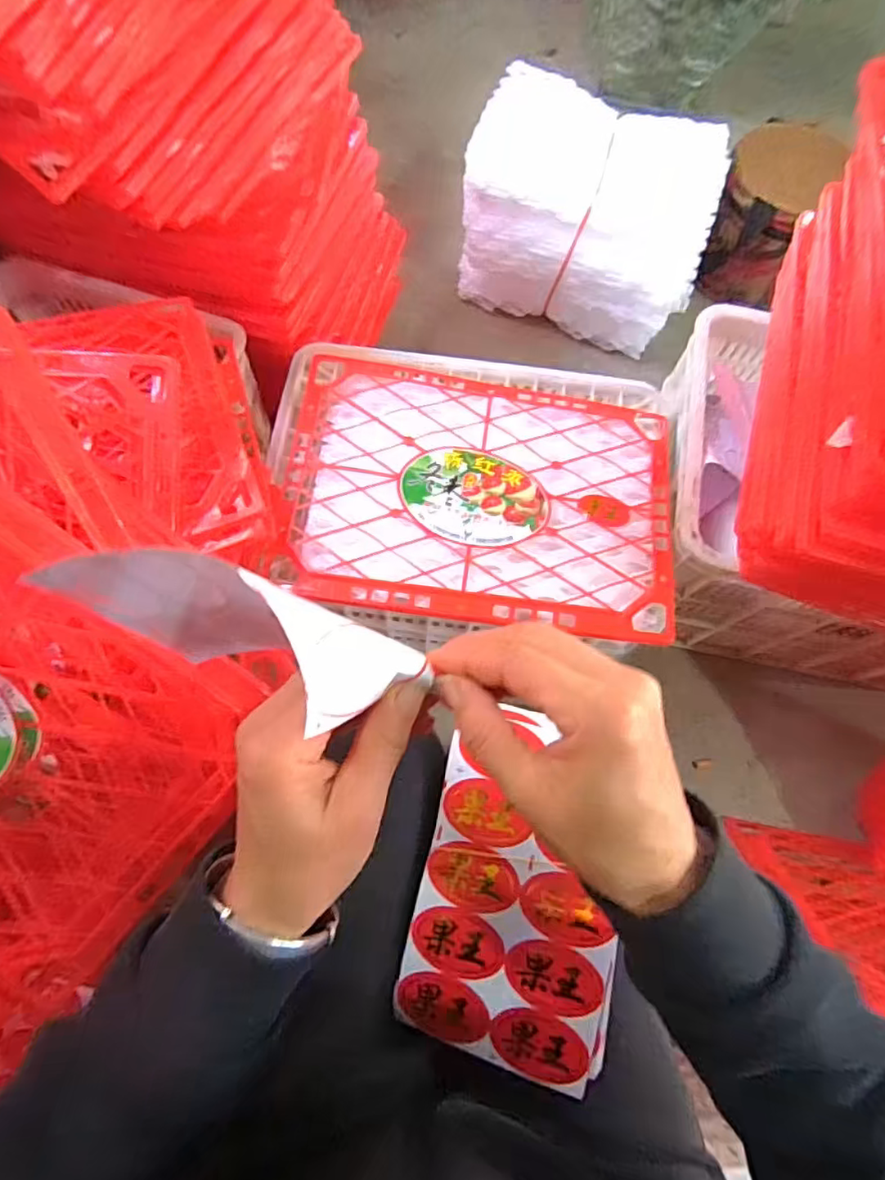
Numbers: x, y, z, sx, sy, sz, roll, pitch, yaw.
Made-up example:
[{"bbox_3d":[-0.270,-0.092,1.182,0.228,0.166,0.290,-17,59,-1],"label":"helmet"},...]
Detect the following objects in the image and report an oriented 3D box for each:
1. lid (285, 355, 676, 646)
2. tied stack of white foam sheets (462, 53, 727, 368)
[{"bbox_3d":[0.041,-0.107,0.642,0.407,0.032,0.286,9,71,1],"label":"lid"},{"bbox_3d":[0.243,-0.630,1.010,0.387,0.240,0.286,18,71,4],"label":"tied stack of white foam sheets"}]

